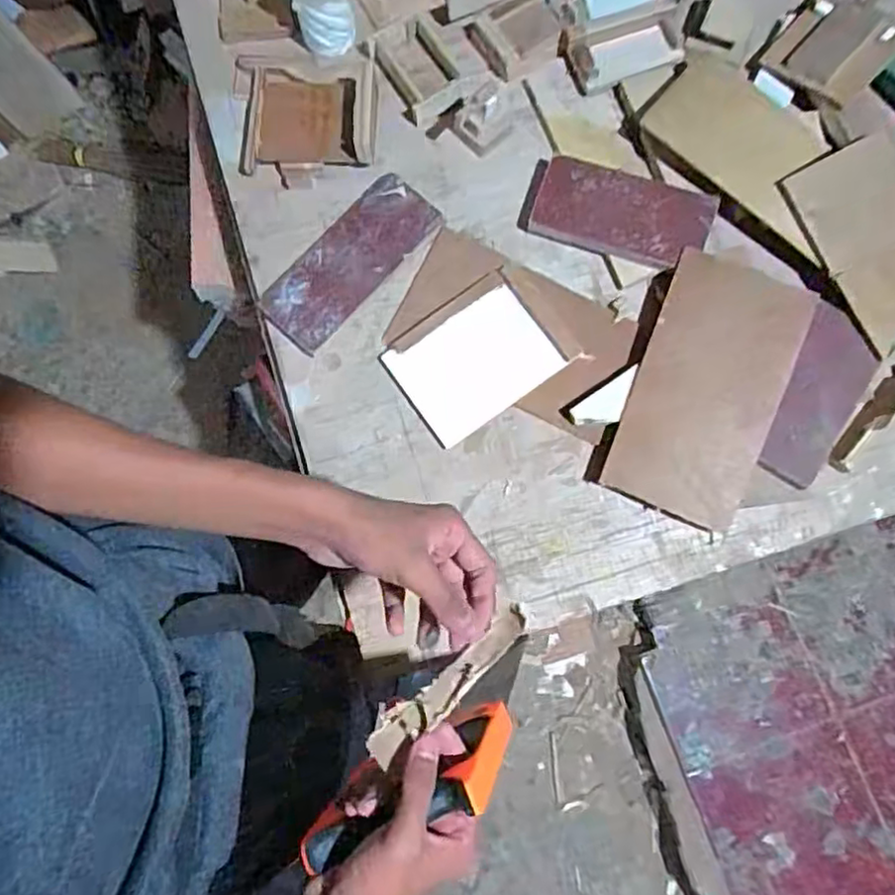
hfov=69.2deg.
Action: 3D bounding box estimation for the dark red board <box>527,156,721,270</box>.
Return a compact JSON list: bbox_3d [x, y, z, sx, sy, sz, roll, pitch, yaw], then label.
[{"bbox_3d":[0.196,-0.264,0.731,0.188,0.025,0.094,20,80,5],"label":"dark red board"}]

